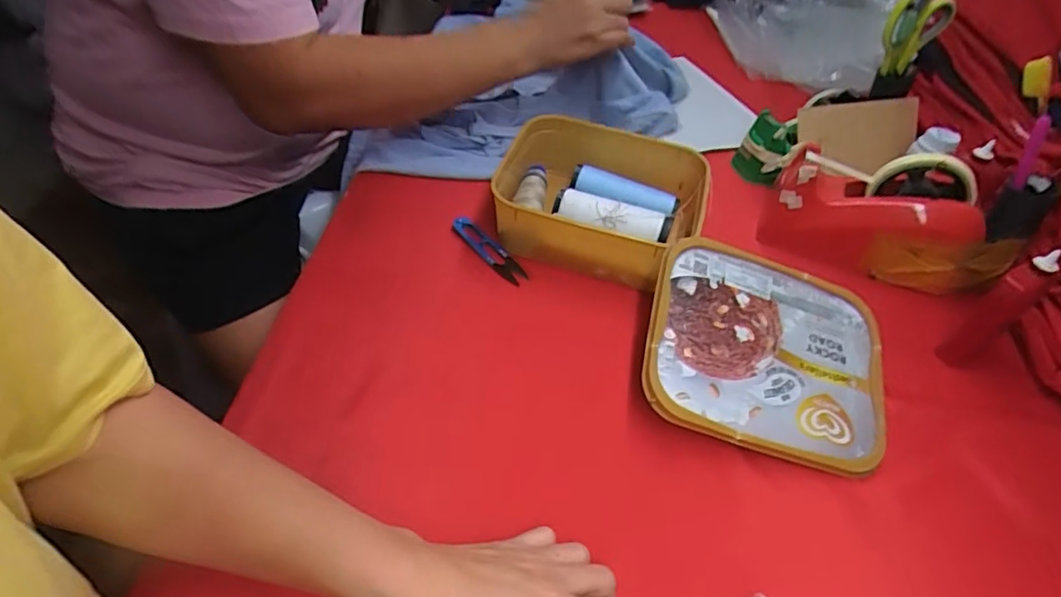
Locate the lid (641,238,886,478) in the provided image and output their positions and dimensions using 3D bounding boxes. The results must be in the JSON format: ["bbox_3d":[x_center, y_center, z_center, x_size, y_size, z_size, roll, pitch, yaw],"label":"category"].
[{"bbox_3d":[0.191,0.040,0.456,0.195,0.009,0.168,20,62,-3],"label":"lid"}]

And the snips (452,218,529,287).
[{"bbox_3d":[-0.040,-0.048,0.552,0.022,0.011,0.102,-29,59,-32],"label":"snips"}]

